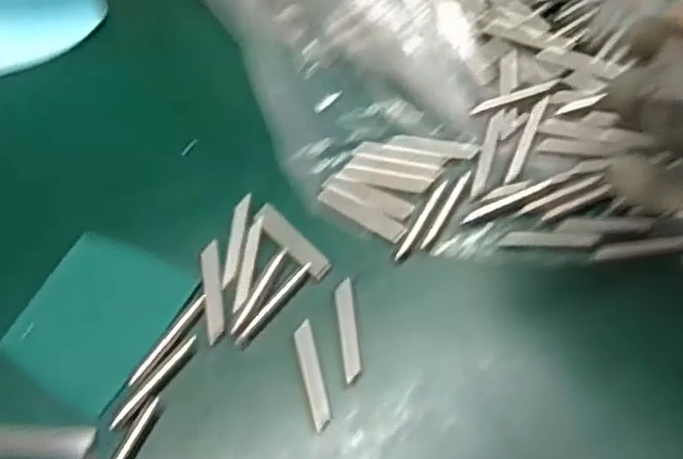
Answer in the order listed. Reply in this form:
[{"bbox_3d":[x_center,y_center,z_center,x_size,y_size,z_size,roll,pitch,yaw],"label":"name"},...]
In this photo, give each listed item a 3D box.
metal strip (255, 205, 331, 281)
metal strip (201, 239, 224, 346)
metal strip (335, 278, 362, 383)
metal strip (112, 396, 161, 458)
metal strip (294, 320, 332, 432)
[{"bbox_3d":[-0.025,0.006,0.365,0.012,0.005,0.049,-41,72,-19],"label":"metal strip"},{"bbox_3d":[-0.064,0.030,0.353,0.009,0.004,0.051,-7,65,-5],"label":"metal strip"},{"bbox_3d":[0.003,0.048,0.346,0.009,0.004,0.050,-6,65,-4],"label":"metal strip"},{"bbox_3d":[-0.096,0.100,0.319,0.007,0.007,0.053,25,66,10],"label":"metal strip"},{"bbox_3d":[-0.014,0.068,0.336,0.009,0.004,0.050,-11,65,-7],"label":"metal strip"}]

